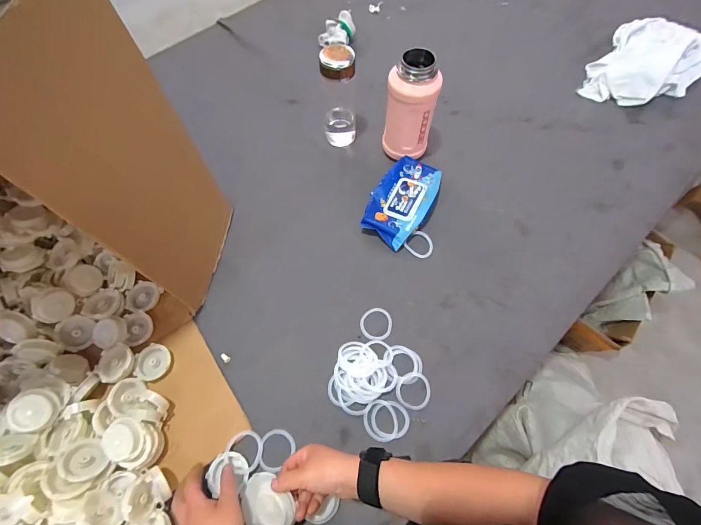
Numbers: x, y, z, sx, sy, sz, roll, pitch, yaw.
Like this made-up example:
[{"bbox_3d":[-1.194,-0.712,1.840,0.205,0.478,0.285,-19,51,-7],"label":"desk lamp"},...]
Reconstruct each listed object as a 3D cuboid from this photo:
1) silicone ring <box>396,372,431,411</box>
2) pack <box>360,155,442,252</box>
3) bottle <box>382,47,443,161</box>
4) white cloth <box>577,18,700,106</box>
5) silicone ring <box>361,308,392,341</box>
[{"bbox_3d":[0.103,0.209,0.560,0.056,0.013,0.056,0,65,1],"label":"silicone ring"},{"bbox_3d":[0.106,-0.127,0.703,0.118,0.031,0.194,32,69,14],"label":"pack"},{"bbox_3d":[0.120,-0.301,0.689,0.086,0.207,0.083,-33,69,-14],"label":"bottle"},{"bbox_3d":[0.776,-0.521,0.879,0.235,0.054,0.413,38,71,17],"label":"white cloth"},{"bbox_3d":[0.046,0.110,0.614,0.055,0.006,0.059,0,65,1],"label":"silicone ring"}]

